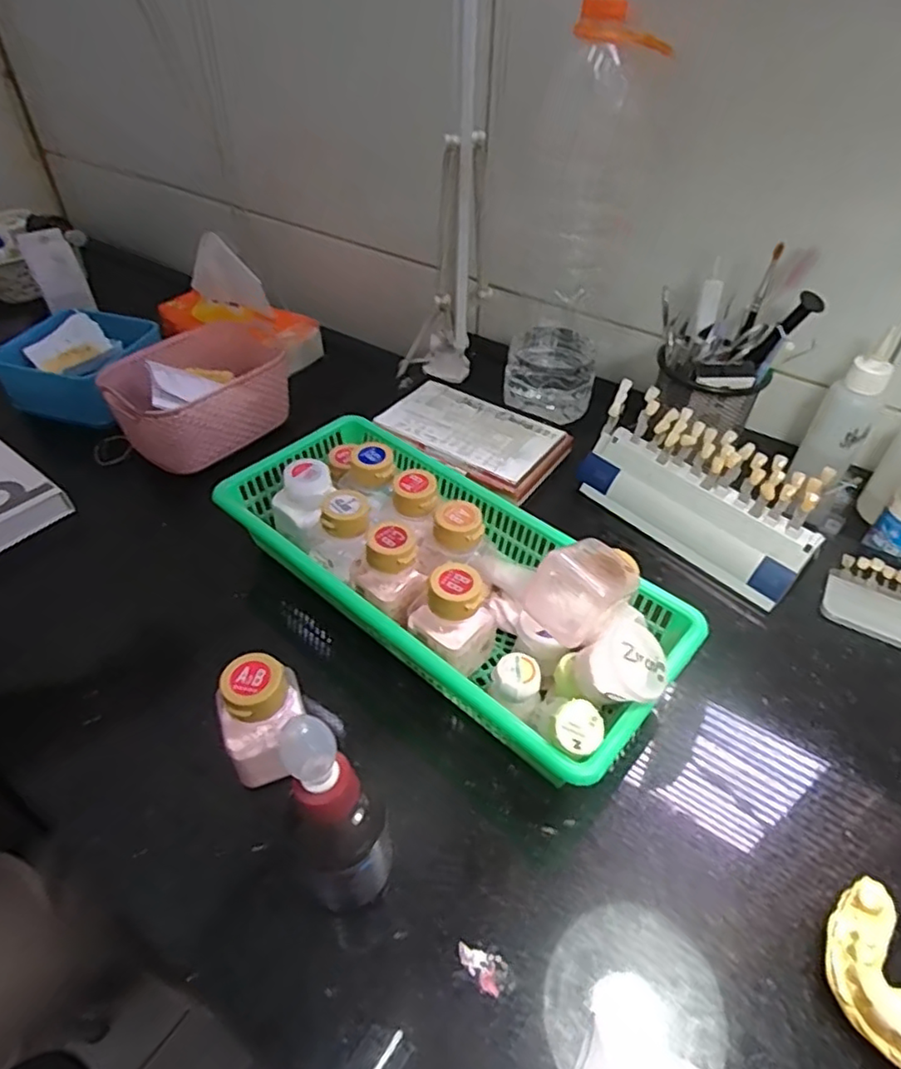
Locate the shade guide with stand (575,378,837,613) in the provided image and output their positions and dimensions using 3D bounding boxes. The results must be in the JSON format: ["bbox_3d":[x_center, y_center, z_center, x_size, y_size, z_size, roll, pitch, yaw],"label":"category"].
[{"bbox_3d":[0.180,-0.032,0.465,0.058,0.076,0.176,-32,53,-29],"label":"shade guide with stand"}]

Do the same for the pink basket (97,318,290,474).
[{"bbox_3d":[-0.243,-0.145,0.644,0.185,0.072,0.134,-27,50,-26],"label":"pink basket"}]

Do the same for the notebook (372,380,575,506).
[{"bbox_3d":[0.018,-0.084,0.546,0.148,0.021,0.095,25,49,23],"label":"notebook"}]

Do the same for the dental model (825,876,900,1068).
[{"bbox_3d":[0.192,0.194,0.267,0.052,0.024,0.070,-30,52,-28],"label":"dental model"}]

